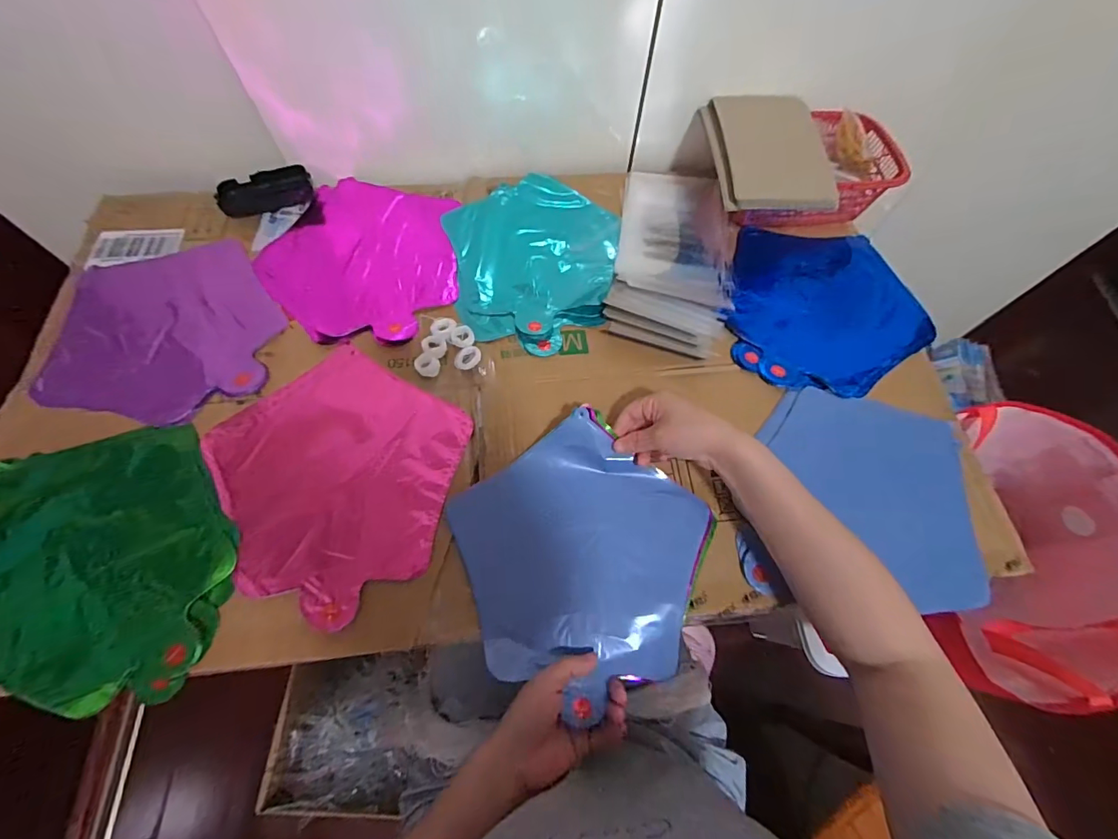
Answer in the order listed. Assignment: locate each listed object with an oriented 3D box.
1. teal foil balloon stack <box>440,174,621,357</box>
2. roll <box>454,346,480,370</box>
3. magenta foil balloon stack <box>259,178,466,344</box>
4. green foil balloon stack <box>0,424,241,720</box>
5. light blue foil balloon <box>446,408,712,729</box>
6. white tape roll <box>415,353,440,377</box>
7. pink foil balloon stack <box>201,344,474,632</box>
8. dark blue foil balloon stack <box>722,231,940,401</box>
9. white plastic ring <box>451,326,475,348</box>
[{"bbox_3d":[-0.025,-0.198,0.573,0.201,0.016,0.257,-11,66,-8],"label":"teal foil balloon stack"},{"bbox_3d":[-0.097,-0.066,0.506,0.029,0.008,0.024,-24,68,-13],"label":"roll"},{"bbox_3d":[-0.230,-0.195,0.576,0.224,0.014,0.236,15,65,4],"label":"magenta foil balloon stack"},{"bbox_3d":[-0.403,0.118,0.419,0.229,0.013,0.230,3,65,-2],"label":"green foil balloon stack"},{"bbox_3d":[0.026,0.124,0.430,0.219,0.049,0.221,1,65,-2],"label":"light blue foil balloon"},{"bbox_3d":[-0.140,-0.059,0.503,0.025,0.007,0.027,1,65,-2],"label":"white tape roll"},{"bbox_3d":[-0.215,0.049,0.454,0.235,0.007,0.224,28,67,10],"label":"pink foil balloon stack"},{"bbox_3d":[0.310,-0.131,0.554,0.231,0.021,0.226,4,65,-1],"label":"dark blue foil balloon stack"},{"bbox_3d":[-0.105,-0.090,0.517,0.025,0.008,0.024,1,65,-2],"label":"white plastic ring"}]

